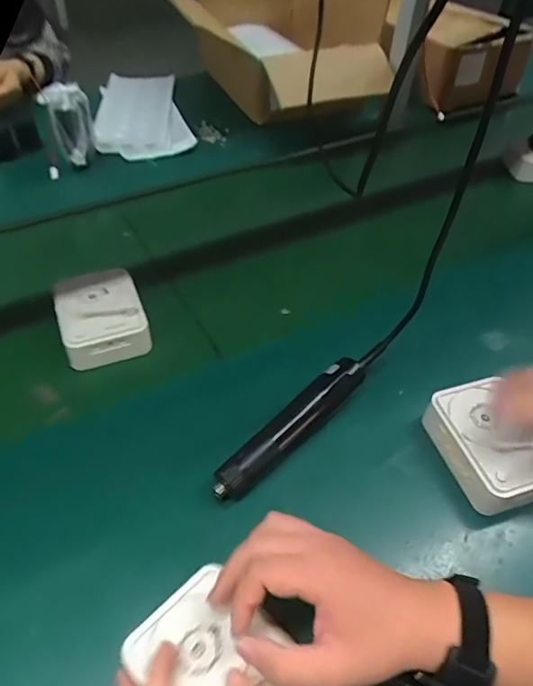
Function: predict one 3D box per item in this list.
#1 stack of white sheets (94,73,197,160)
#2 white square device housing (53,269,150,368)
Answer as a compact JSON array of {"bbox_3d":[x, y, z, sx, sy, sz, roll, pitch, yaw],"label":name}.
[{"bbox_3d":[-0.255,-0.463,1.091,0.179,0.028,0.336,-7,49,-9],"label":"stack of white sheets"},{"bbox_3d":[-0.209,-0.036,0.673,0.098,0.050,0.131,-16,49,-17],"label":"white square device housing"}]

